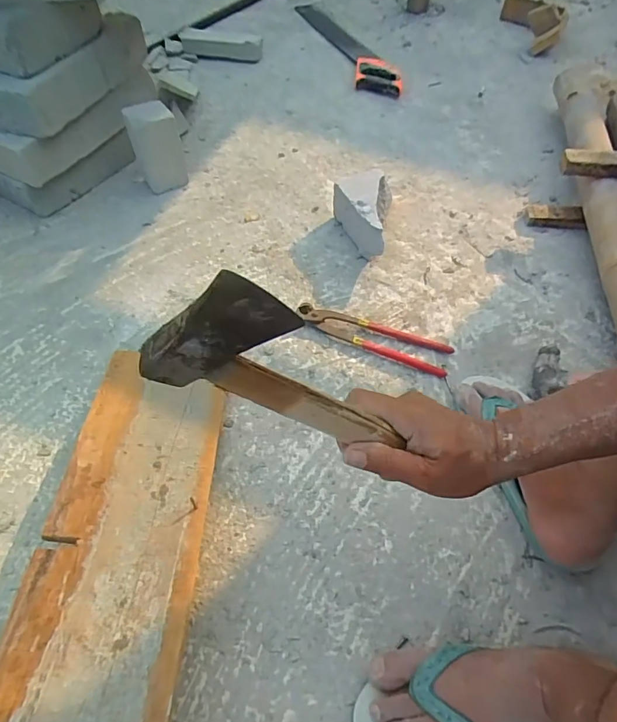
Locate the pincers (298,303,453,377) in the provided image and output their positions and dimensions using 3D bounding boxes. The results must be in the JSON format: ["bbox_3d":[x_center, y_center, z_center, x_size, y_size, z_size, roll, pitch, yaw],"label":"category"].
[{"bbox_3d":[0.099,-0.041,0.721,0.240,0.015,0.059,21,59,11],"label":"pincers"}]

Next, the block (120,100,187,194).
[{"bbox_3d":[-0.279,-0.397,0.859,0.086,0.145,0.072,-17,60,-12],"label":"block"}]

